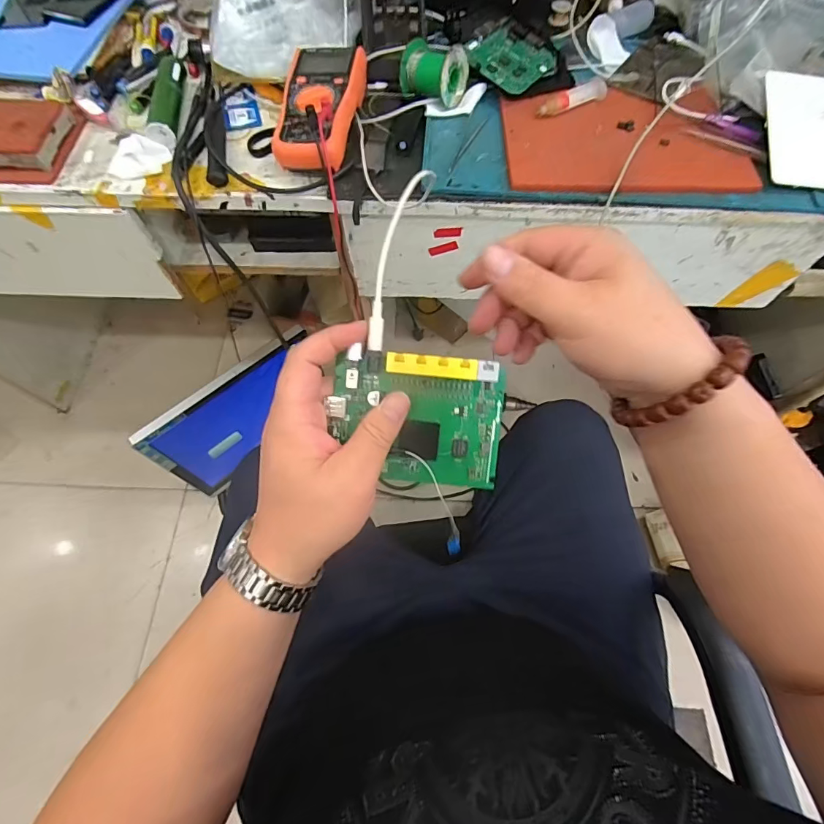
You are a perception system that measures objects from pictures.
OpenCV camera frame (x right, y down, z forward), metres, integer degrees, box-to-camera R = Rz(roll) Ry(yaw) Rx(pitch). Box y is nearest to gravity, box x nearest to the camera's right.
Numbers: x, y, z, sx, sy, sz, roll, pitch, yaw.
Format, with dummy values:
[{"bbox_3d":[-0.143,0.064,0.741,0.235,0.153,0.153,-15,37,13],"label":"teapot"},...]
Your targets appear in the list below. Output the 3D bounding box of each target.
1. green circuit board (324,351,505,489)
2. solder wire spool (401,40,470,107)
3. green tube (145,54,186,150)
[{"bbox_3d":[0.003,0.004,0.286,0.109,0.012,0.082,5,100,1],"label":"green circuit board"},{"bbox_3d":[0.027,-0.427,0.563,0.070,0.060,0.070,32,69,14],"label":"solder wire spool"},{"bbox_3d":[-0.317,-0.403,0.573,0.034,0.026,0.146,-7,65,-3],"label":"green tube"}]

